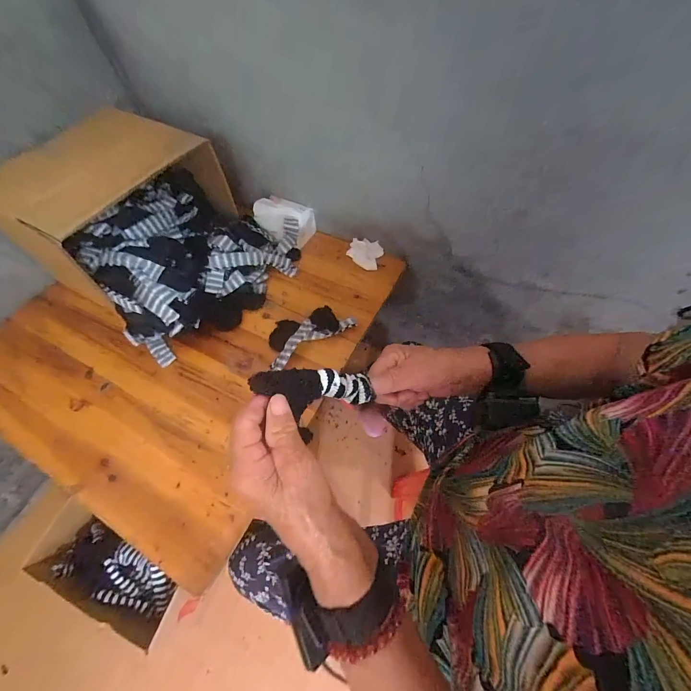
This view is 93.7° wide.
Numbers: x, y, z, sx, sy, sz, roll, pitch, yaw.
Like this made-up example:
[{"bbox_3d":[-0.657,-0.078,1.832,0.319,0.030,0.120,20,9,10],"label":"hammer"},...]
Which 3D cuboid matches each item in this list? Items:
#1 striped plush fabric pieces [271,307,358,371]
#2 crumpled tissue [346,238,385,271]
[{"bbox_3d":[-0.087,-0.035,0.687,0.189,0.026,0.108,-32,62,-15],"label":"striped plush fabric pieces"},{"bbox_3d":[0.045,-0.225,0.798,0.088,0.048,0.065,18,61,13],"label":"crumpled tissue"}]

